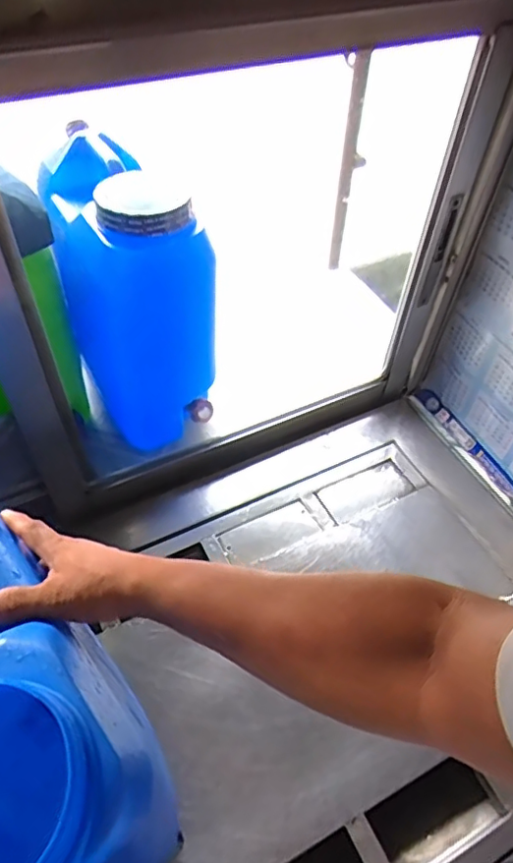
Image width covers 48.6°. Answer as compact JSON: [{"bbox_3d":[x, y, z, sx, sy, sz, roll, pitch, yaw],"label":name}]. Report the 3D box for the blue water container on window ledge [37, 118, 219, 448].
[{"bbox_3d":[-0.197,-0.208,0.867,0.177,0.369,0.287,-21,54,-19],"label":"blue water container on window ledge"}]

